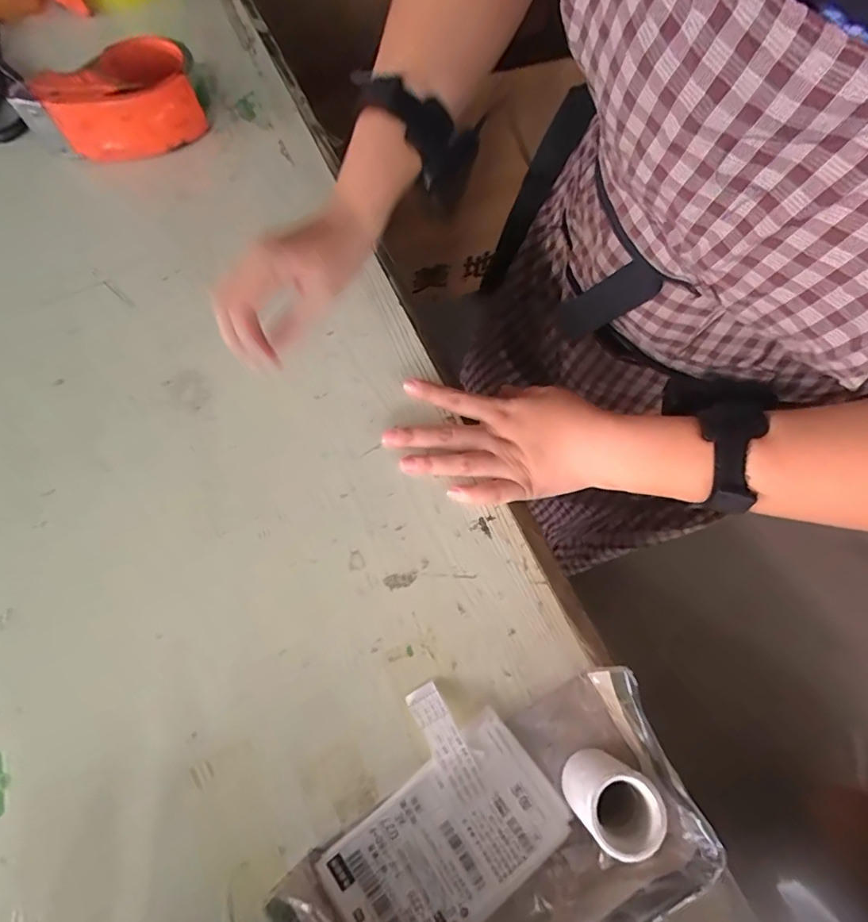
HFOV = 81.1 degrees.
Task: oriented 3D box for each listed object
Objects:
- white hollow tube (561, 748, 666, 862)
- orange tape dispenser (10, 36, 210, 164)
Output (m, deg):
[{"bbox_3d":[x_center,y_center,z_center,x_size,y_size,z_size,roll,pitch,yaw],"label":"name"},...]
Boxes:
[{"bbox_3d":[0.099,0.191,0.289,0.042,0.057,0.040,0,70,1],"label":"white hollow tube"},{"bbox_3d":[-0.301,-0.347,0.492,0.107,0.061,0.157,42,76,14],"label":"orange tape dispenser"}]

